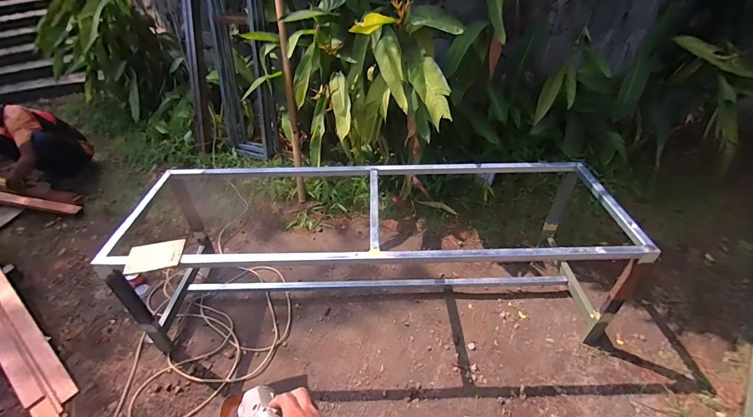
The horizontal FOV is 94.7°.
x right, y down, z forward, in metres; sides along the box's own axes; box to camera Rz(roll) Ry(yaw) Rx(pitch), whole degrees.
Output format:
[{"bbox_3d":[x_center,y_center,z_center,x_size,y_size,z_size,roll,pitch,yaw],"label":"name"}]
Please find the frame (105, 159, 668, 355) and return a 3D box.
[{"bbox_3d":[-0.011,0.166,1.638,2.002,0.628,0.713,-3,40,1],"label":"frame"}]

